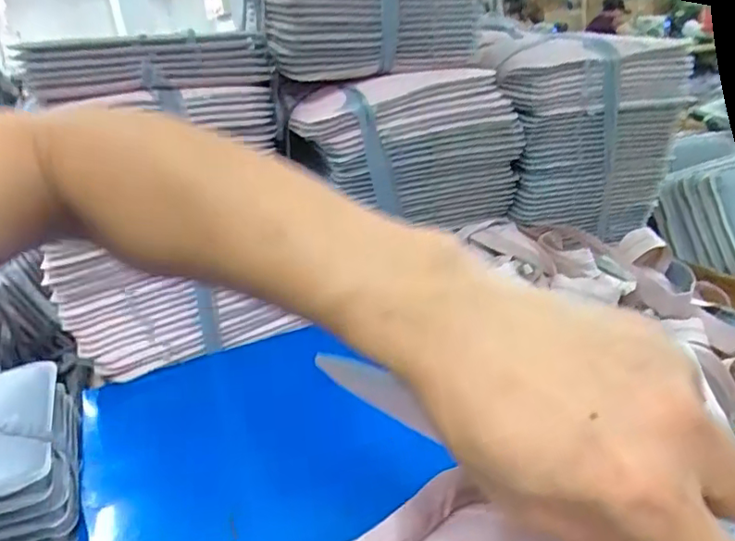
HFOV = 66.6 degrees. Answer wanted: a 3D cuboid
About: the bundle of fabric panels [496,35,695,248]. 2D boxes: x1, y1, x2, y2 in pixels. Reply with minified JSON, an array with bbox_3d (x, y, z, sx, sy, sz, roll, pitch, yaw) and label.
[{"bbox_3d":[0.353,-0.237,0.971,0.341,0.321,0.174,-1,20,-19],"label":"bundle of fabric panels"}]

